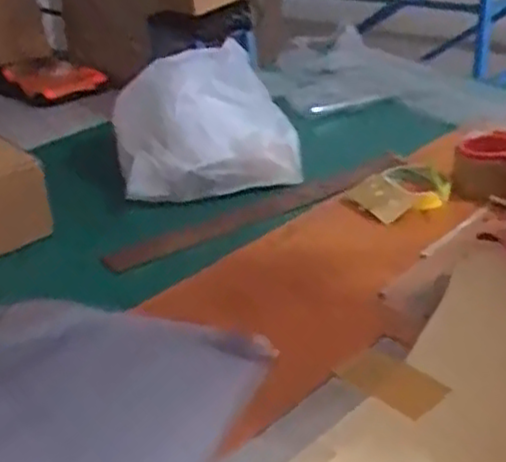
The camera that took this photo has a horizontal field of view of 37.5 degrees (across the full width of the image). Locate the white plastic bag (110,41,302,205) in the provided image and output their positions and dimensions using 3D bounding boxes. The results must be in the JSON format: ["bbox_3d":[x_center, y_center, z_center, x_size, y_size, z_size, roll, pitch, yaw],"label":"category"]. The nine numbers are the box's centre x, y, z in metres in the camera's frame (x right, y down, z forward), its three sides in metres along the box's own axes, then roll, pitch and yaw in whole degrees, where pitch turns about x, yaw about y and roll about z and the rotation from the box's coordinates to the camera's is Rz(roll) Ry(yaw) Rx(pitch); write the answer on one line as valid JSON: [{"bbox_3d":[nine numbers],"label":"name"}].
[{"bbox_3d":[-0.071,-0.149,1.030,0.244,0.146,0.205,-7,28,-3],"label":"white plastic bag"}]

